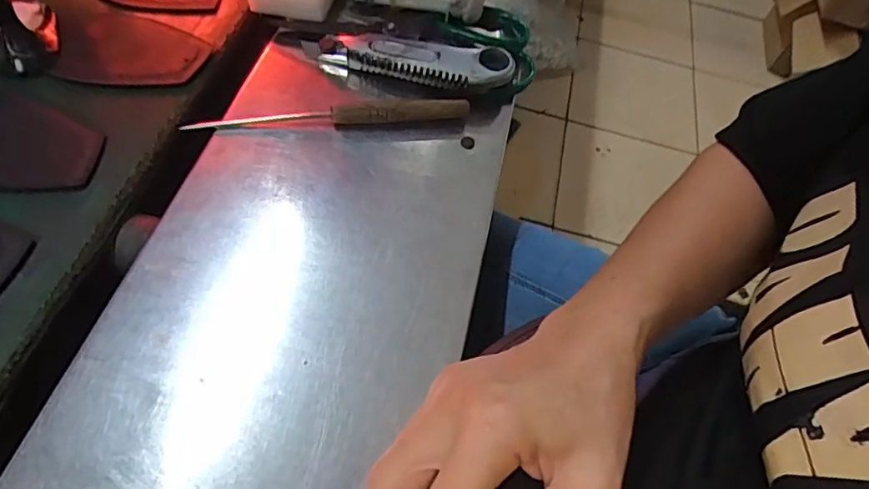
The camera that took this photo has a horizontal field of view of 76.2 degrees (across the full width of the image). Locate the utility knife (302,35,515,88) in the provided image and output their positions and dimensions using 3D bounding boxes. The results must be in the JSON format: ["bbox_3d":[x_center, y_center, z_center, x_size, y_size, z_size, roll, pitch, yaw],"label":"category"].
[{"bbox_3d":[-0.022,-0.143,0.421,0.159,0.016,0.037,9,57,-3],"label":"utility knife"}]

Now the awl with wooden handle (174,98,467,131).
[{"bbox_3d":[-0.071,-0.094,0.391,0.197,0.013,0.015,-3,58,-11],"label":"awl with wooden handle"}]

